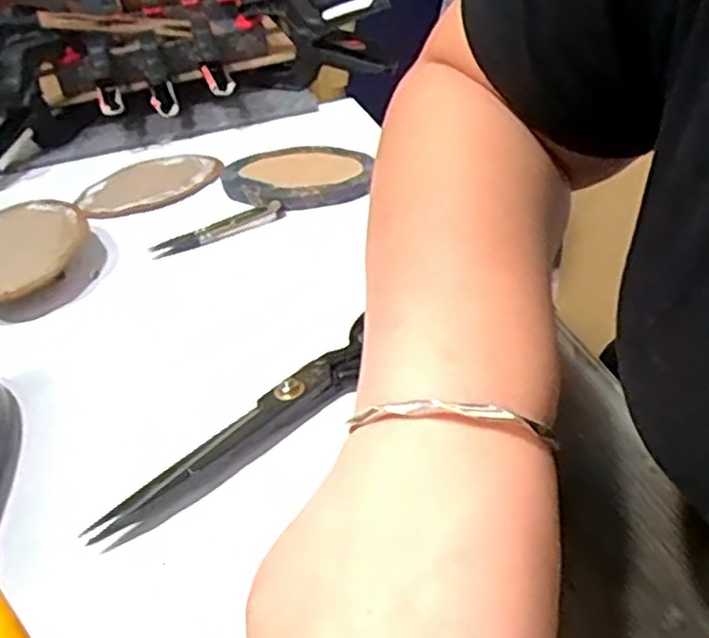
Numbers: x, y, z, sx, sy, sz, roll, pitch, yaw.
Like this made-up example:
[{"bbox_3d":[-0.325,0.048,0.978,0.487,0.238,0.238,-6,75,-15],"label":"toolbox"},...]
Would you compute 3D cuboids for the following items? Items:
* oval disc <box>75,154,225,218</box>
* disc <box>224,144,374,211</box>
[{"bbox_3d":[-0.179,-0.120,0.633,0.099,0.007,0.119,10,39,23],"label":"oval disc"},{"bbox_3d":[-0.048,-0.118,0.597,0.119,0.019,0.090,10,39,22],"label":"disc"}]

